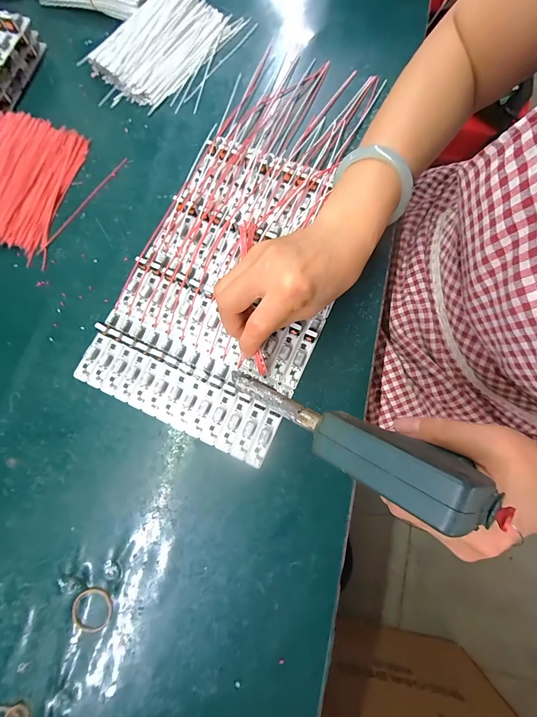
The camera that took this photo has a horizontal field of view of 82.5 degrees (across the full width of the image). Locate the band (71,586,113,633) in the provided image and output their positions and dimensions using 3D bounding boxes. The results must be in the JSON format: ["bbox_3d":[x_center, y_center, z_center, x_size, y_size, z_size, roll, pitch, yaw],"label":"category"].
[{"bbox_3d":[-0.141,0.200,0.243,0.032,0.004,0.031,0,78,1],"label":"band"}]

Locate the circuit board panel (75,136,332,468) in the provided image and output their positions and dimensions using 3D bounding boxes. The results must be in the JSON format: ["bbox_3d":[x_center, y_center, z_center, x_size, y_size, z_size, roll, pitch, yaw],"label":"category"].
[{"bbox_3d":[-0.035,-0.074,0.298,0.186,0.014,0.288,24,79,6],"label":"circuit board panel"}]

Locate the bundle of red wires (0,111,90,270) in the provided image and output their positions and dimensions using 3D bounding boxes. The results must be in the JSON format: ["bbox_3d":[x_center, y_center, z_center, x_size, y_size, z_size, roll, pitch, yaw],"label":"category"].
[{"bbox_3d":[-0.271,-0.190,0.326,0.111,0.020,0.154,14,78,4],"label":"bundle of red wires"}]

